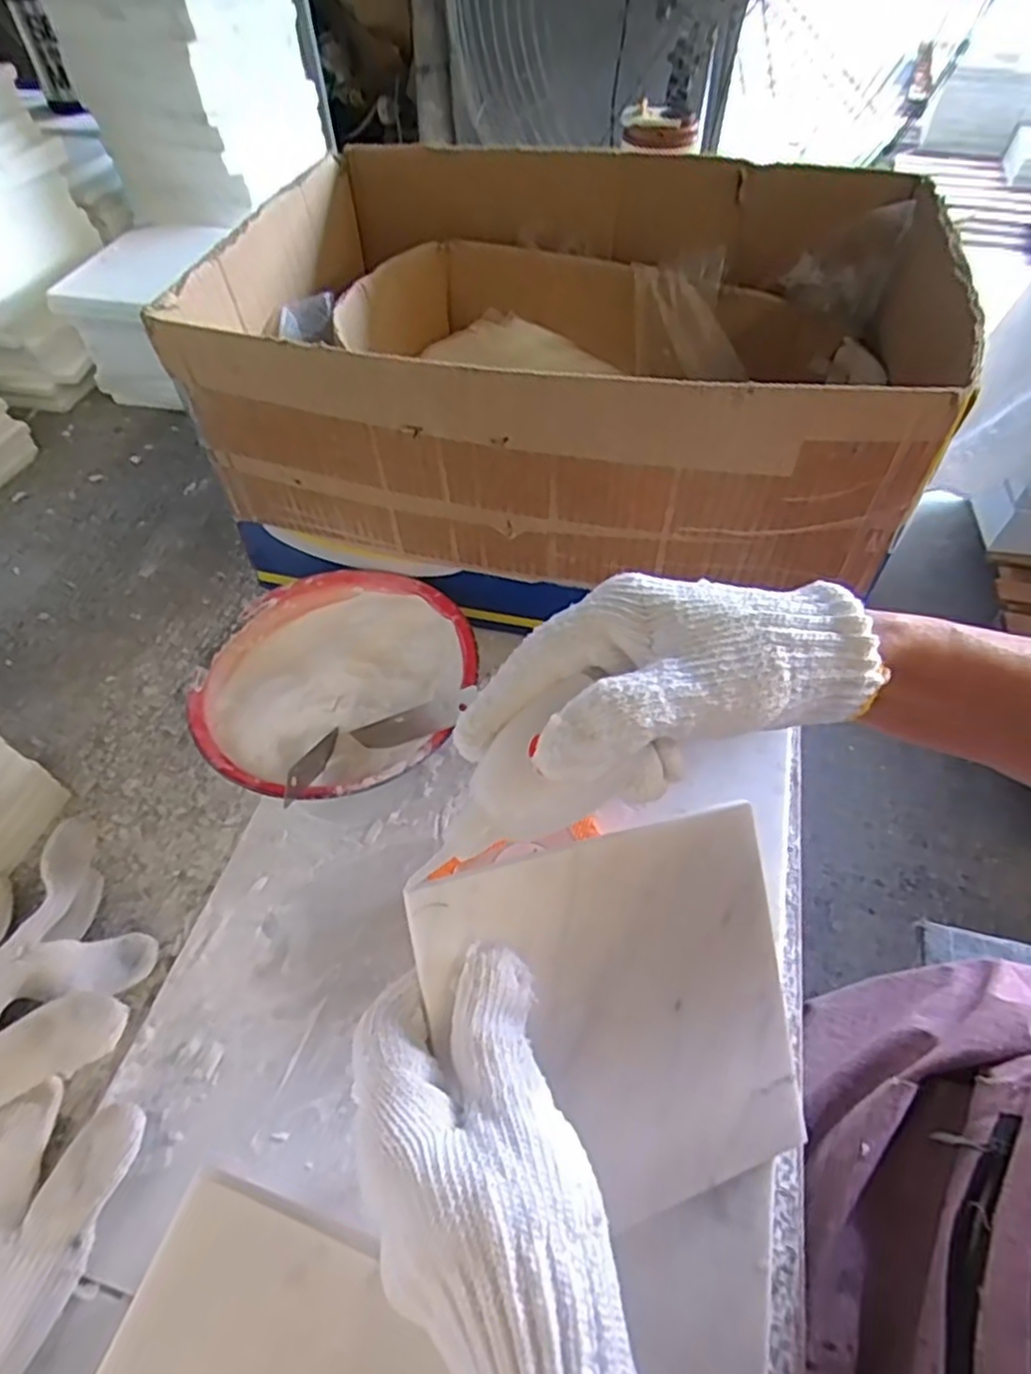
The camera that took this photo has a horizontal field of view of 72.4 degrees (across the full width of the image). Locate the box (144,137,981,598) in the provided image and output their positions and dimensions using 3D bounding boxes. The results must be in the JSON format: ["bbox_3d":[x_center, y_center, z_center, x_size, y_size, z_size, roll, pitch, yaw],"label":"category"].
[{"bbox_3d":[0.036,-0.227,0.466,0.416,0.127,0.312,12,57,10],"label":"box"}]

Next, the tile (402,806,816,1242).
[{"bbox_3d":[0.044,0.134,0.281,0.152,0.005,0.148,-9,89,-21],"label":"tile"}]

